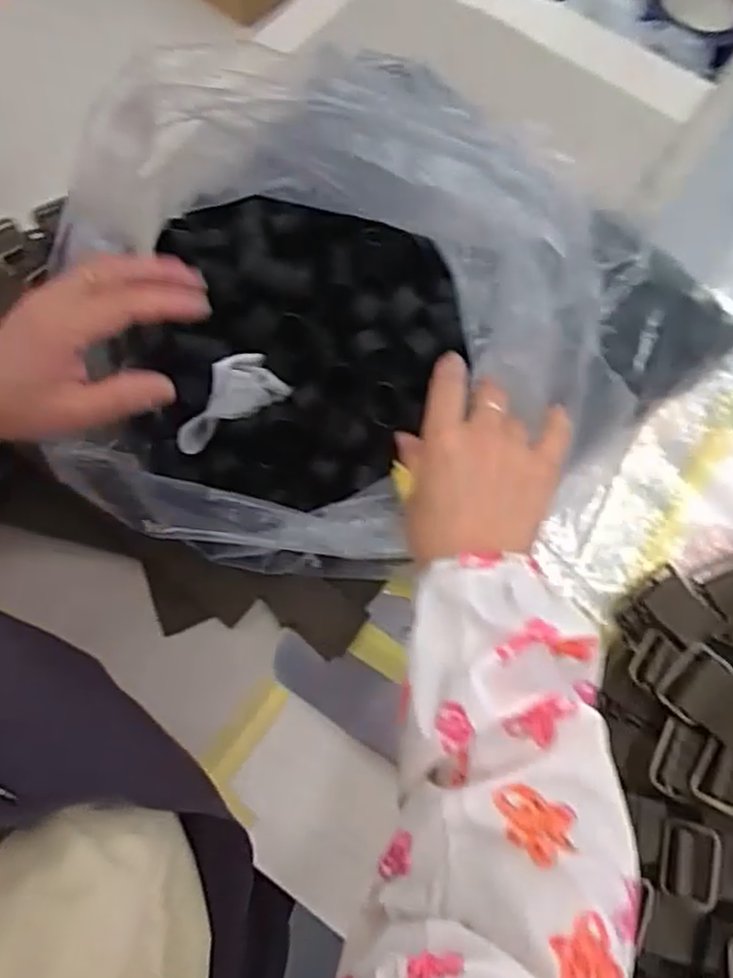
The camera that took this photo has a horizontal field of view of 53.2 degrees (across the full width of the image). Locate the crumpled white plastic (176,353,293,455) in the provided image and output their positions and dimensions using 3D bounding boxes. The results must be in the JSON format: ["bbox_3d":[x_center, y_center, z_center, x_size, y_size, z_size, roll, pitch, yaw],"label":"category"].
[{"bbox_3d":[-0.092,-0.054,0.474,0.076,0.023,0.037,-42,76,0],"label":"crumpled white plastic"}]

